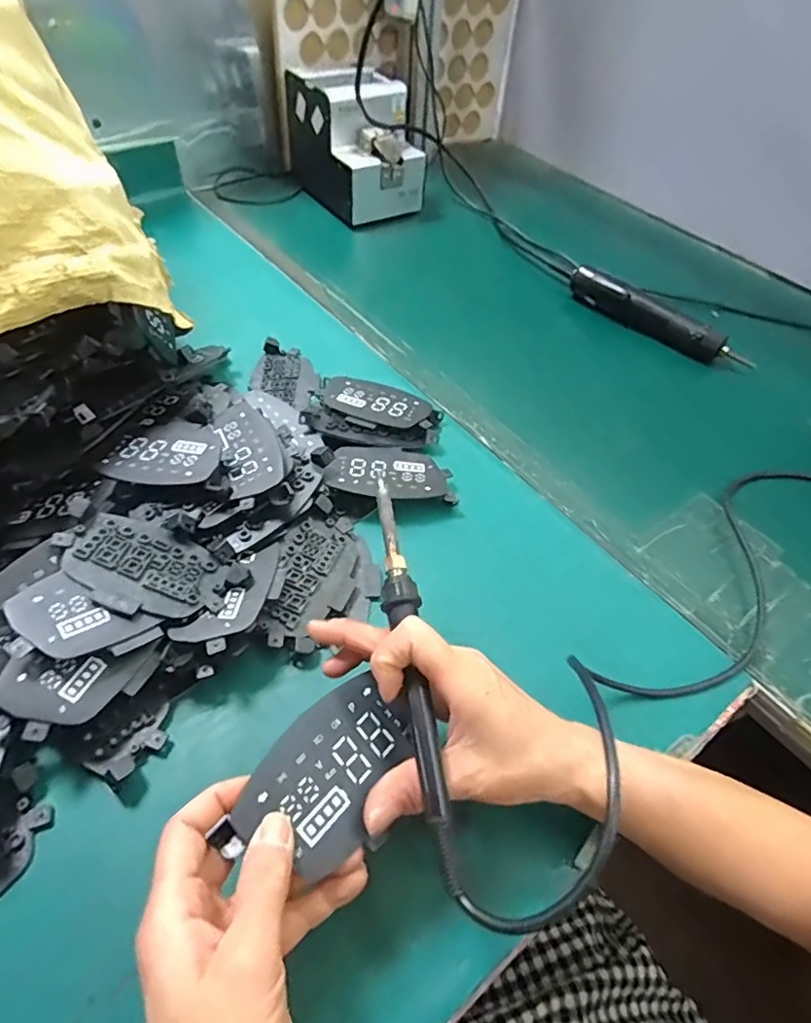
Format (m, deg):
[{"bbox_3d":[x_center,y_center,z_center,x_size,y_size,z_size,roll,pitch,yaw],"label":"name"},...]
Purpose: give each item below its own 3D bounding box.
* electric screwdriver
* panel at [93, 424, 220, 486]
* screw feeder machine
[{"bbox_3d":[0.298,-0.234,0.662,0.227,0.033,0.029,38,59,23],"label":"electric screwdriver"},{"bbox_3d":[-0.181,-0.044,0.415,0.089,0.009,0.061,13,52,7],"label":"panel"},{"bbox_3d":[-0.072,-0.536,0.799,0.129,0.142,0.195,-25,58,-21],"label":"screw feeder machine"}]

